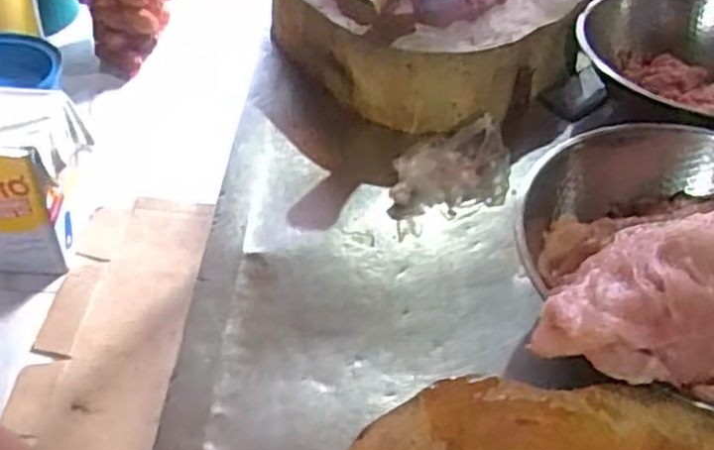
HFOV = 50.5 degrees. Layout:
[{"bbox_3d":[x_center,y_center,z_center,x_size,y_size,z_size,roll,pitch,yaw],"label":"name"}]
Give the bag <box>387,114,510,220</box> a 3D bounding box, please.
[{"bbox_3d":[0.109,-0.061,0.859,0.158,0.058,0.077,-13,46,-17],"label":"bag"}]

